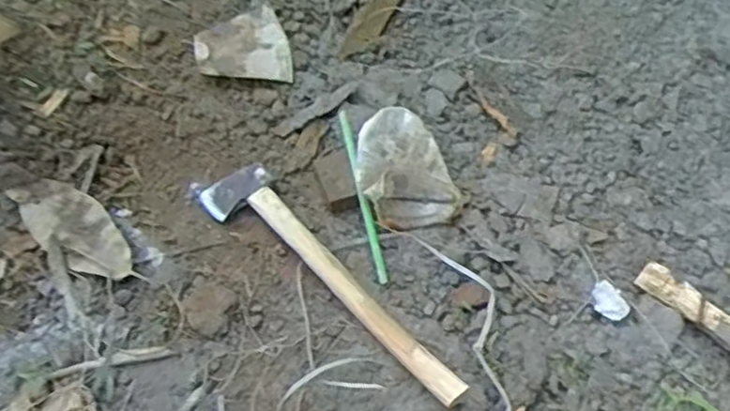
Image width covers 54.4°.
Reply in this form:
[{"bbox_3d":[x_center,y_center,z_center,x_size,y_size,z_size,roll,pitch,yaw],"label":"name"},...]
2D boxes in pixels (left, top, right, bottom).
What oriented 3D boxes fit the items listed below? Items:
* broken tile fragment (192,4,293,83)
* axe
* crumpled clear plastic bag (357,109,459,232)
[{"bbox_3d":[-0.148,-0.195,0.854,0.109,0.028,0.121,-9,60,-8],"label":"broken tile fragment"},{"bbox_3d":[-0.042,0.078,0.689,0.074,0.045,0.332,-34,66,-21],"label":"axe"},{"bbox_3d":[0.039,-0.041,0.779,0.099,0.043,0.130,-16,61,-12],"label":"crumpled clear plastic bag"}]

